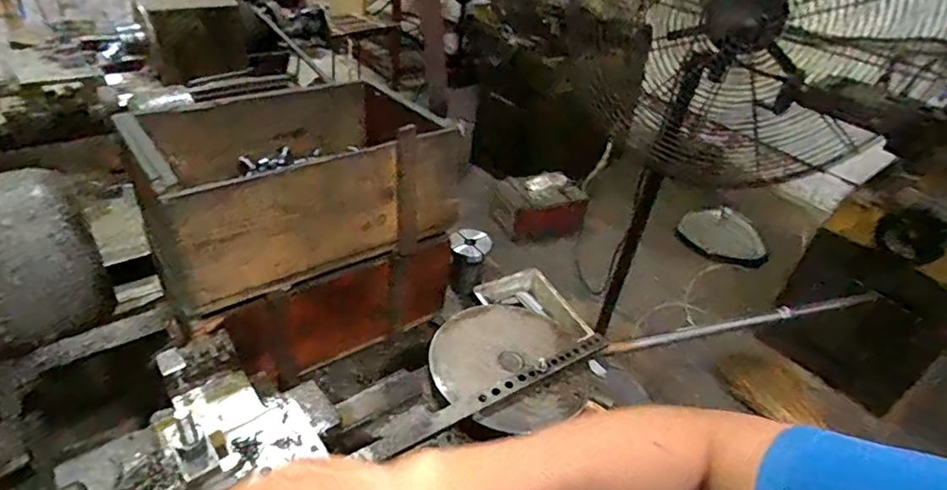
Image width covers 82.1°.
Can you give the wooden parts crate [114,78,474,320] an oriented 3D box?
[{"bbox_3d":[-0.232,-0.094,0.706,0.336,0.143,0.244,-20,45,-33],"label":"wooden parts crate"}]

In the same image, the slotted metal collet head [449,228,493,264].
[{"bbox_3d":[-0.004,-0.003,0.900,0.067,0.028,0.068,5,36,-3],"label":"slotted metal collet head"}]

